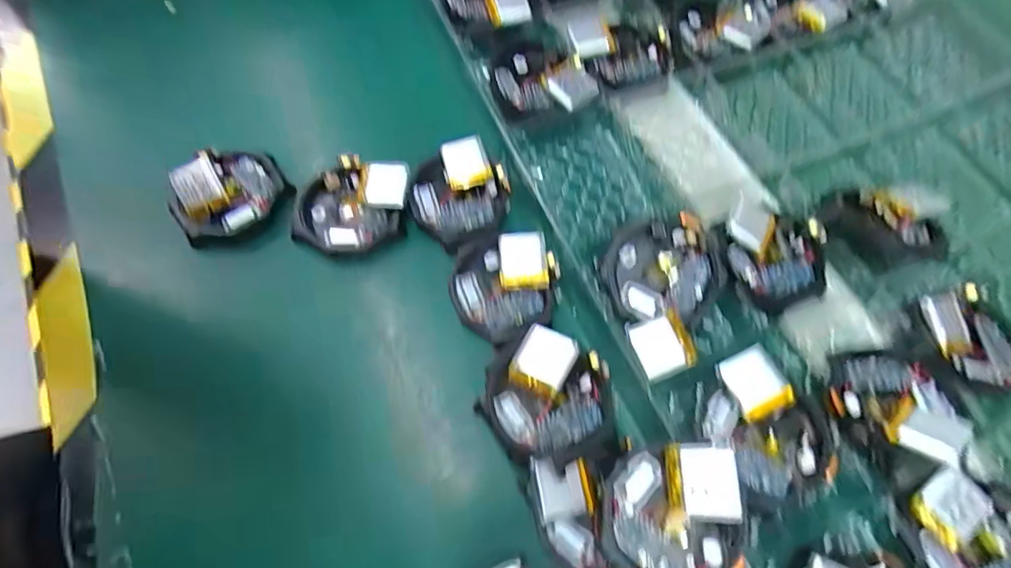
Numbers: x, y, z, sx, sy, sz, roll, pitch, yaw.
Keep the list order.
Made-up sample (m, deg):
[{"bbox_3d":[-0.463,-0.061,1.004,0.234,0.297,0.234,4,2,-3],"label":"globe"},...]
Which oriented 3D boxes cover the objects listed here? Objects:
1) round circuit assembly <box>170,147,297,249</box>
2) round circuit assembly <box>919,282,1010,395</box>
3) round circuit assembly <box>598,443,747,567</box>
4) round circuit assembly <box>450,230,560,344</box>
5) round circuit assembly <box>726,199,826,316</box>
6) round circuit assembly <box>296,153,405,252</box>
[{"bbox_3d":[-0.135,-0.046,0.258,0.052,0.016,0.040,-33,68,-15],"label":"round circuit assembly"},{"bbox_3d":[0.202,0.023,0.226,0.044,0.006,0.045,0,64,0],"label":"round circuit assembly"},{"bbox_3d":[0.057,0.082,0.185,0.046,0.020,0.046,-6,64,-3],"label":"round circuit assembly"},{"bbox_3d":[-0.001,0.000,0.239,0.046,0.011,0.048,-2,64,-1],"label":"round circuit assembly"},{"bbox_3d":[0.124,-0.015,0.247,0.043,0.016,0.052,-5,64,-3],"label":"round circuit assembly"},{"bbox_3d":[-0.075,-0.039,0.260,0.052,0.013,0.045,-3,64,-2],"label":"round circuit assembly"}]

